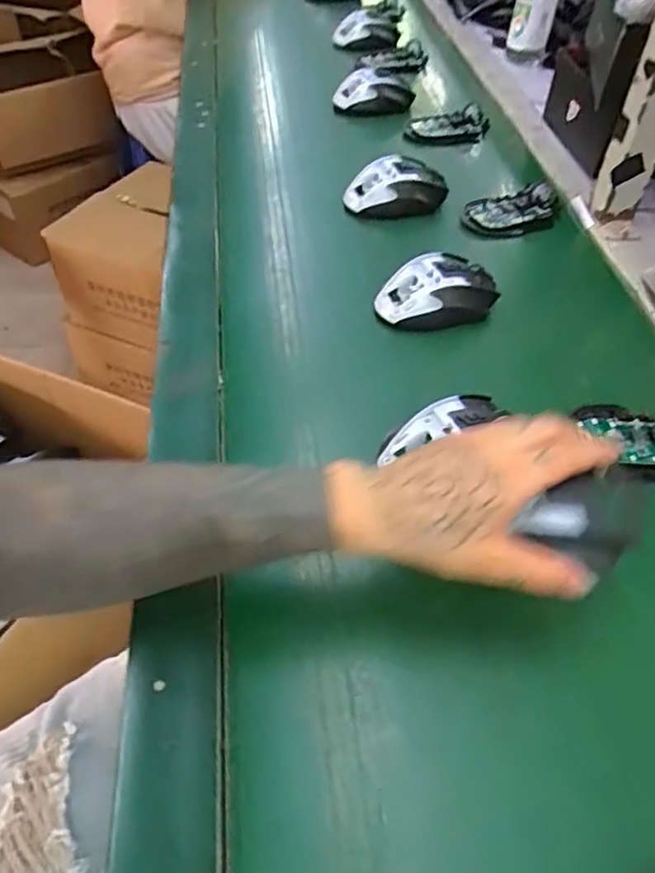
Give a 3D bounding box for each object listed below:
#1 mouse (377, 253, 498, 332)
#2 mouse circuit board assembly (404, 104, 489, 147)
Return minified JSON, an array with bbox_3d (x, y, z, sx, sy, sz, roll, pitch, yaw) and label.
[{"bbox_3d":[0.102,-0.135,0.603,0.113,0.037,0.062,-16,51,-16],"label":"mouse"},{"bbox_3d":[0.162,-0.419,0.884,0.107,0.035,0.050,0,48,-2],"label":"mouse circuit board assembly"}]

